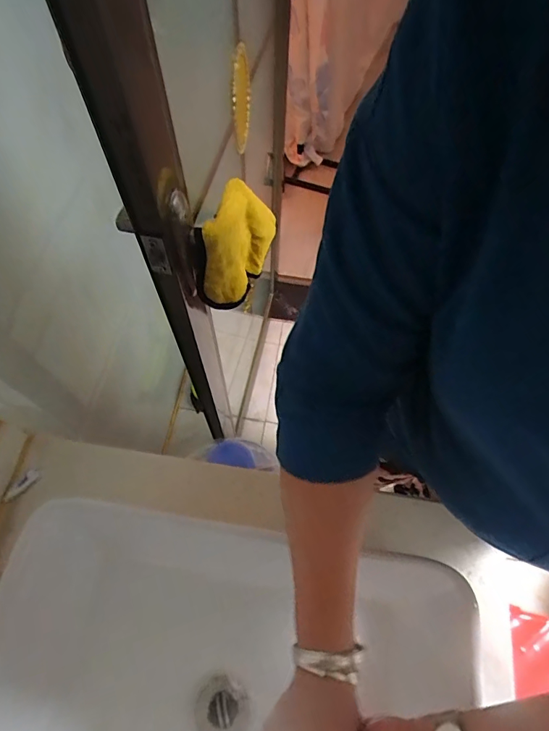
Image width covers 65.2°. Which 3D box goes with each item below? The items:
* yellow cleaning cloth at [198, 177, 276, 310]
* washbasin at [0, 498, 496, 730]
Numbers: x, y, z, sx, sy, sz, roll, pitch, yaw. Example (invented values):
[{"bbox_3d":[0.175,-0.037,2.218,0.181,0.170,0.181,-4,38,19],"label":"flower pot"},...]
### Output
[{"bbox_3d":[-0.045,-0.145,0.520,0.047,0.133,0.158,19,65,8],"label":"yellow cleaning cloth"},{"bbox_3d":[-0.056,0.343,0.406,0.459,0.111,0.341,8,64,3],"label":"washbasin"}]

